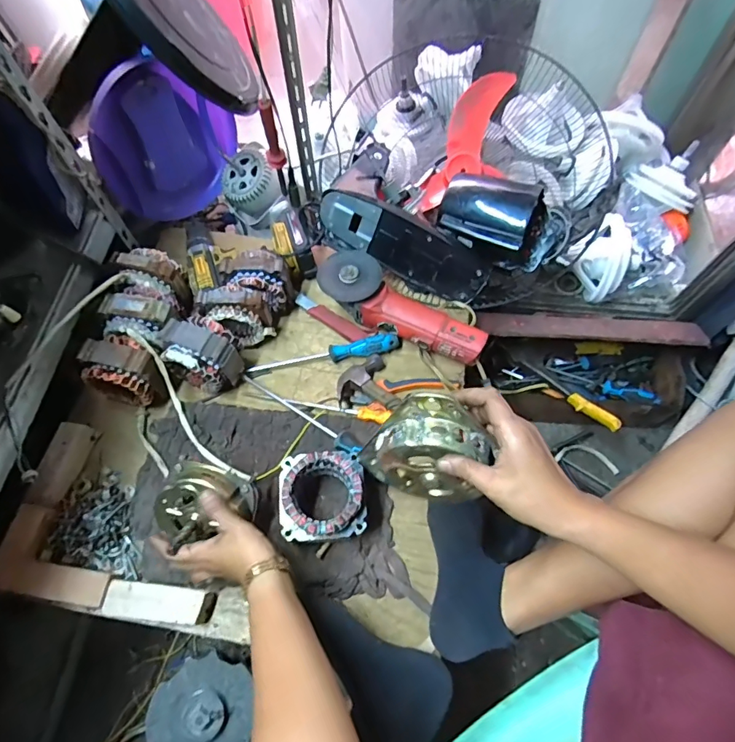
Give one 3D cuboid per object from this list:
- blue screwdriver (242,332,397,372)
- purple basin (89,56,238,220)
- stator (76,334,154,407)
[{"bbox_3d":[-0.071,-0.031,0.747,0.250,0.036,0.041,-8,64,-2],"label":"blue screwdriver"},{"bbox_3d":[-0.354,-0.399,0.818,0.069,0.254,0.253,34,70,17],"label":"purple basin"},{"bbox_3d":[-0.369,0.000,0.691,0.109,0.095,0.077,13,65,8],"label":"stator"}]

